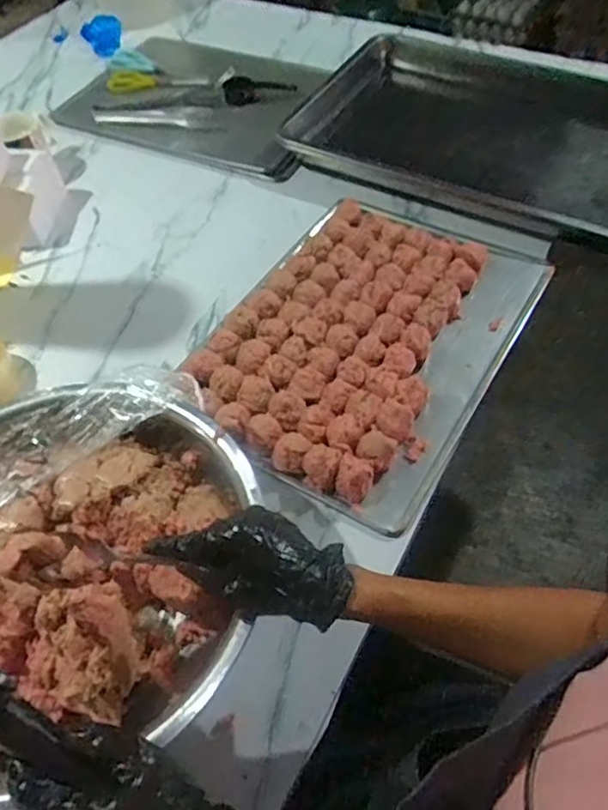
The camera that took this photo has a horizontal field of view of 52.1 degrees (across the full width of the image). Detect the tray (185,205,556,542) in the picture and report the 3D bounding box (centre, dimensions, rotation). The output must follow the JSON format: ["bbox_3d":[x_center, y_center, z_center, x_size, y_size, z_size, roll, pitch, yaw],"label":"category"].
[{"bbox_3d":[0.081,-0.095,0.775,0.315,0.044,0.456,25,58,21],"label":"tray"}]

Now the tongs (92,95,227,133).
[{"bbox_3d":[-0.252,-0.525,1.105,0.241,0.031,0.082,11,54,12],"label":"tongs"}]

